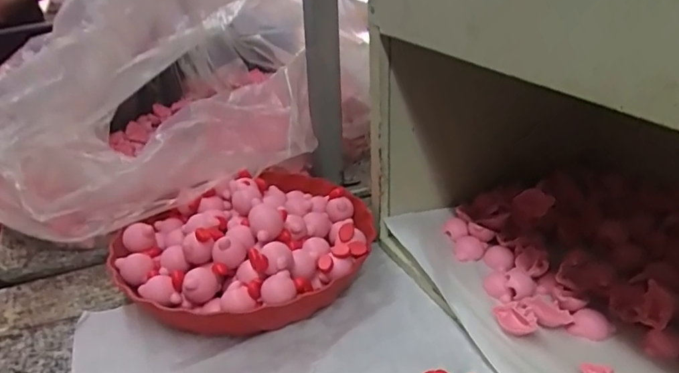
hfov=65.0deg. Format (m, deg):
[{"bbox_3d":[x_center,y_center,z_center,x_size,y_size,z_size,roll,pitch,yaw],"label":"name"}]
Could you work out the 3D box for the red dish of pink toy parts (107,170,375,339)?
[{"bbox_3d":[-0.083,0.054,0.511,0.238,0.074,0.200,-18,32,-25],"label":"red dish of pink toy parts"}]

